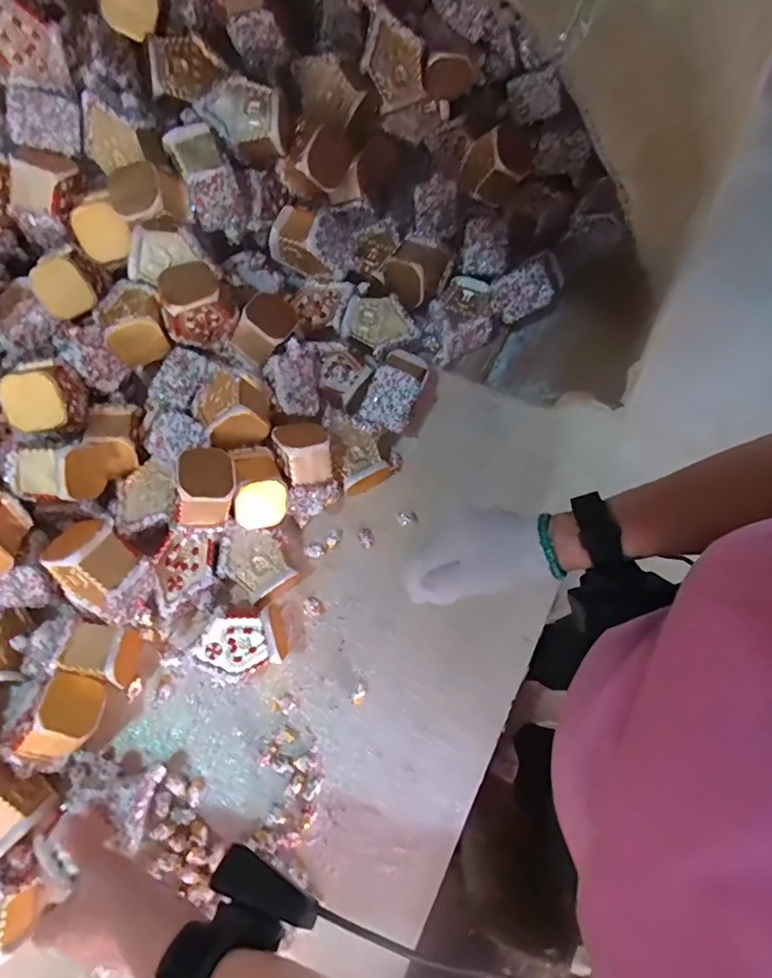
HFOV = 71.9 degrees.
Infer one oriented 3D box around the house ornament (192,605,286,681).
[{"bbox_3d":[-0.131,0.140,0.489,0.083,0.044,0.058,-10,87,0],"label":"house ornament"}]

